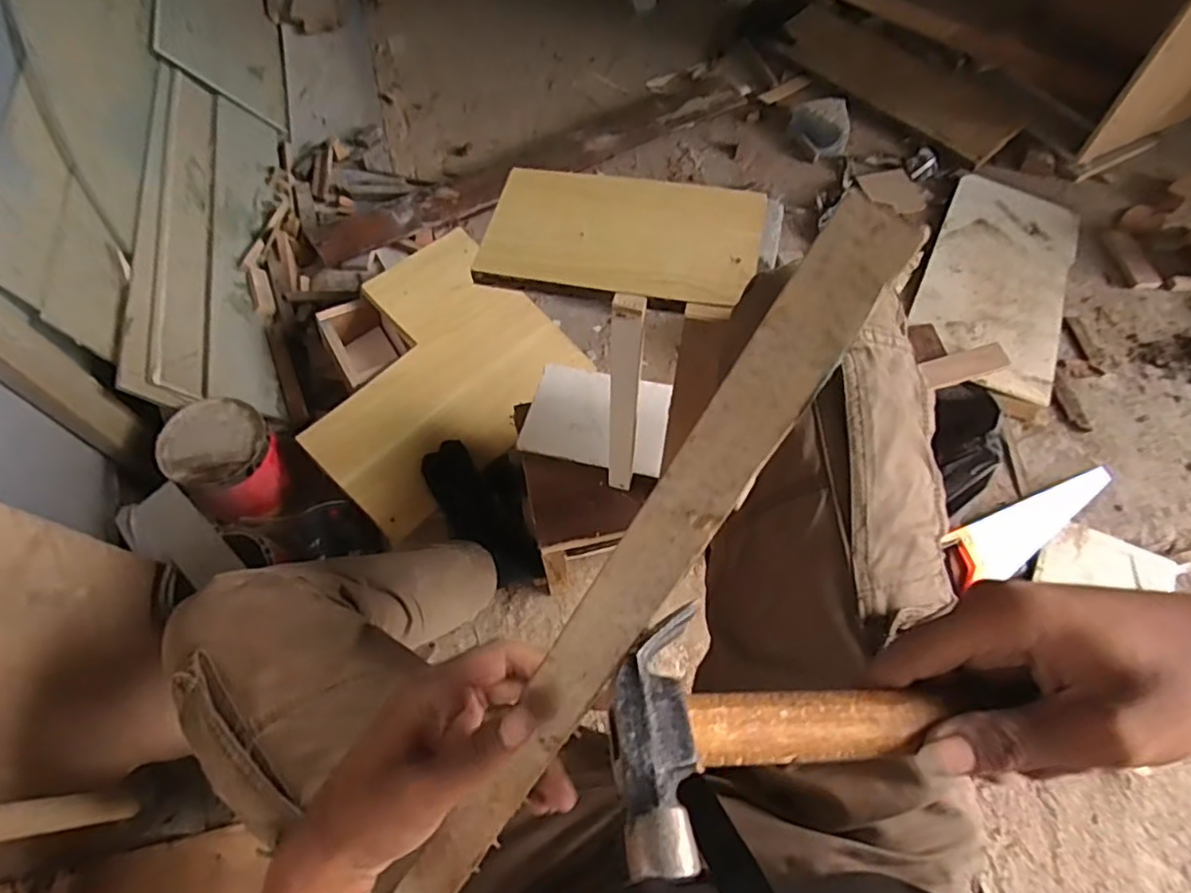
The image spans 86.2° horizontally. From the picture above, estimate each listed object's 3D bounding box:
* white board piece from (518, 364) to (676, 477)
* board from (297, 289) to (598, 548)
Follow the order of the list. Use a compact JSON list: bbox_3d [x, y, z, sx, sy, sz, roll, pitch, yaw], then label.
[{"bbox_3d":[0.004,-0.040,0.880,0.192,0.011,0.141,12,61,9],"label":"white board piece"},{"bbox_3d":[-0.235,-0.083,1.080,0.235,0.027,0.470,46,65,3],"label":"board"}]

